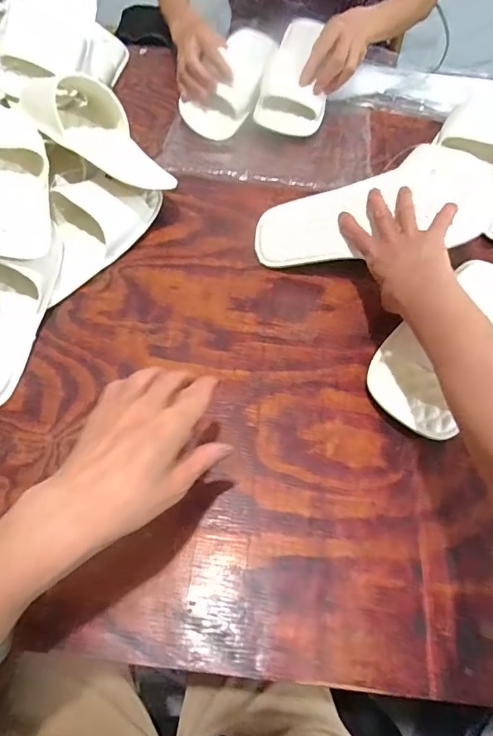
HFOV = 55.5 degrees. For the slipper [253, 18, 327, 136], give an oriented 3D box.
[{"bbox_3d":[0.085,-0.448,0.716,0.100,0.059,0.211,16,59,7],"label":"slipper"}]

